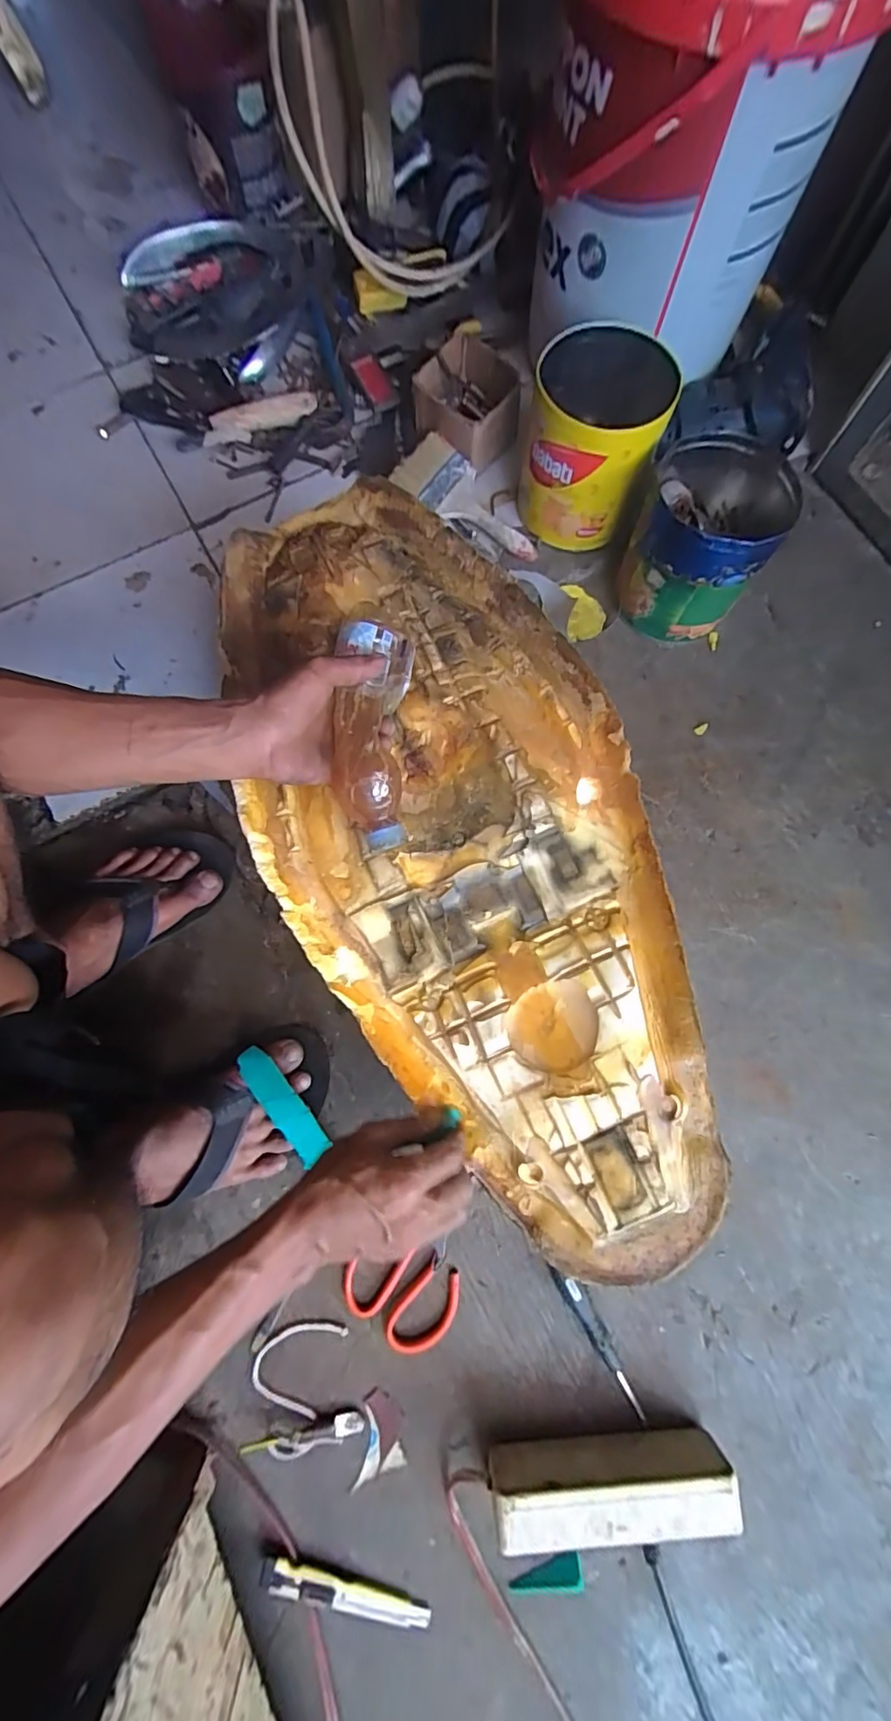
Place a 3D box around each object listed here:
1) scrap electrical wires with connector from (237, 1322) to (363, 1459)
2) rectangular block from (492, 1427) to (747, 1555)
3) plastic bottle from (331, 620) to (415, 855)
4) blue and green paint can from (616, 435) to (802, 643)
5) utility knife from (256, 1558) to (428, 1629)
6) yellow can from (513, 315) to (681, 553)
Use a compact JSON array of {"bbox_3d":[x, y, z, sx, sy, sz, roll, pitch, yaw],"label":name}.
[{"bbox_3d":[-0.134,0.483,0.499,0.102,0.011,0.096,0,77,-1],"label":"scrap electrical wires with connector"},{"bbox_3d":[0.137,0.532,0.467,0.200,0.061,0.047,-2,77,-2],"label":"rectangular block"},{"bbox_3d":[-0.062,-0.105,0.471,0.060,0.064,0.191,1,81,-1],"label":"plastic bottle"},{"bbox_3d":[0.293,-0.371,0.642,0.145,0.143,0.152,22,77,4],"label":"blue and green paint can"},{"bbox_3d":[-0.084,0.621,0.464,0.143,0.018,0.016,14,77,2],"label":"utility knife"},{"bbox_3d":[0.170,-0.486,0.648,0.139,0.158,0.141,0,77,-1],"label":"yellow can"}]

